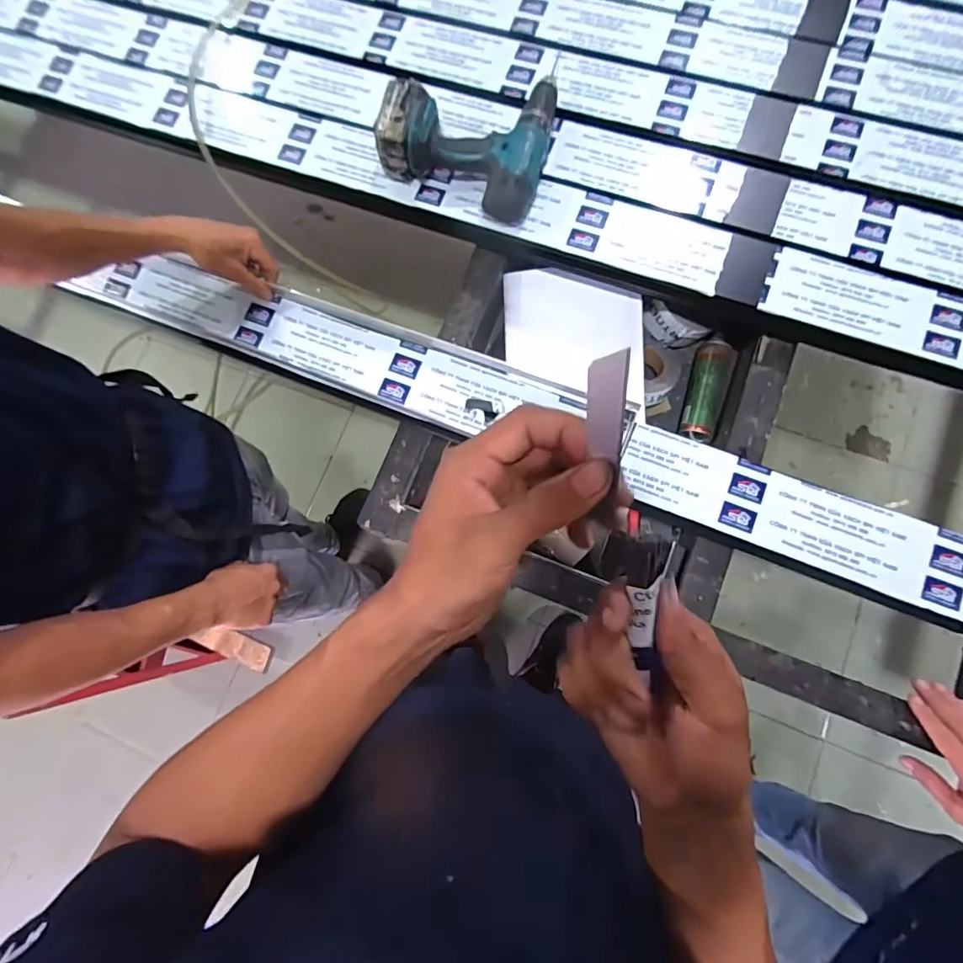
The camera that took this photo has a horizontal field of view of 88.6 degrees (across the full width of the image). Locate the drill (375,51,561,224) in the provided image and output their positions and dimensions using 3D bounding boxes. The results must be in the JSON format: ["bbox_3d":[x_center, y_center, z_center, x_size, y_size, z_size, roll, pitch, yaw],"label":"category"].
[{"bbox_3d":[-0.021,-0.512,0.727,0.235,0.083,0.226,13,83,6],"label":"drill"}]

